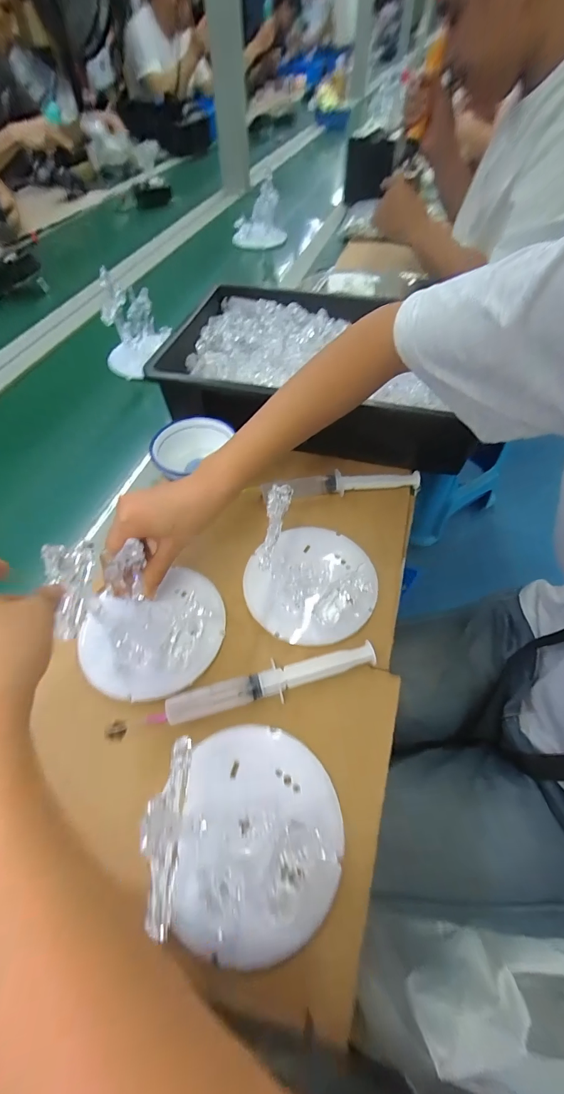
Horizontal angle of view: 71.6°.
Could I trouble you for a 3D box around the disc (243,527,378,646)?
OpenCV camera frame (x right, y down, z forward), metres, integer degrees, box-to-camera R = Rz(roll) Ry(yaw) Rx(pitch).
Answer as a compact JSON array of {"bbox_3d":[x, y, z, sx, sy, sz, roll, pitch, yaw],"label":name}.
[{"bbox_3d":[0.028,0.031,0.388,0.124,0.020,0.127,0,55,0],"label":"disc"}]

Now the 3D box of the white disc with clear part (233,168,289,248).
[{"bbox_3d":[-0.059,-0.855,0.996,0.133,0.141,0.127,2,56,2],"label":"white disc with clear part"}]

